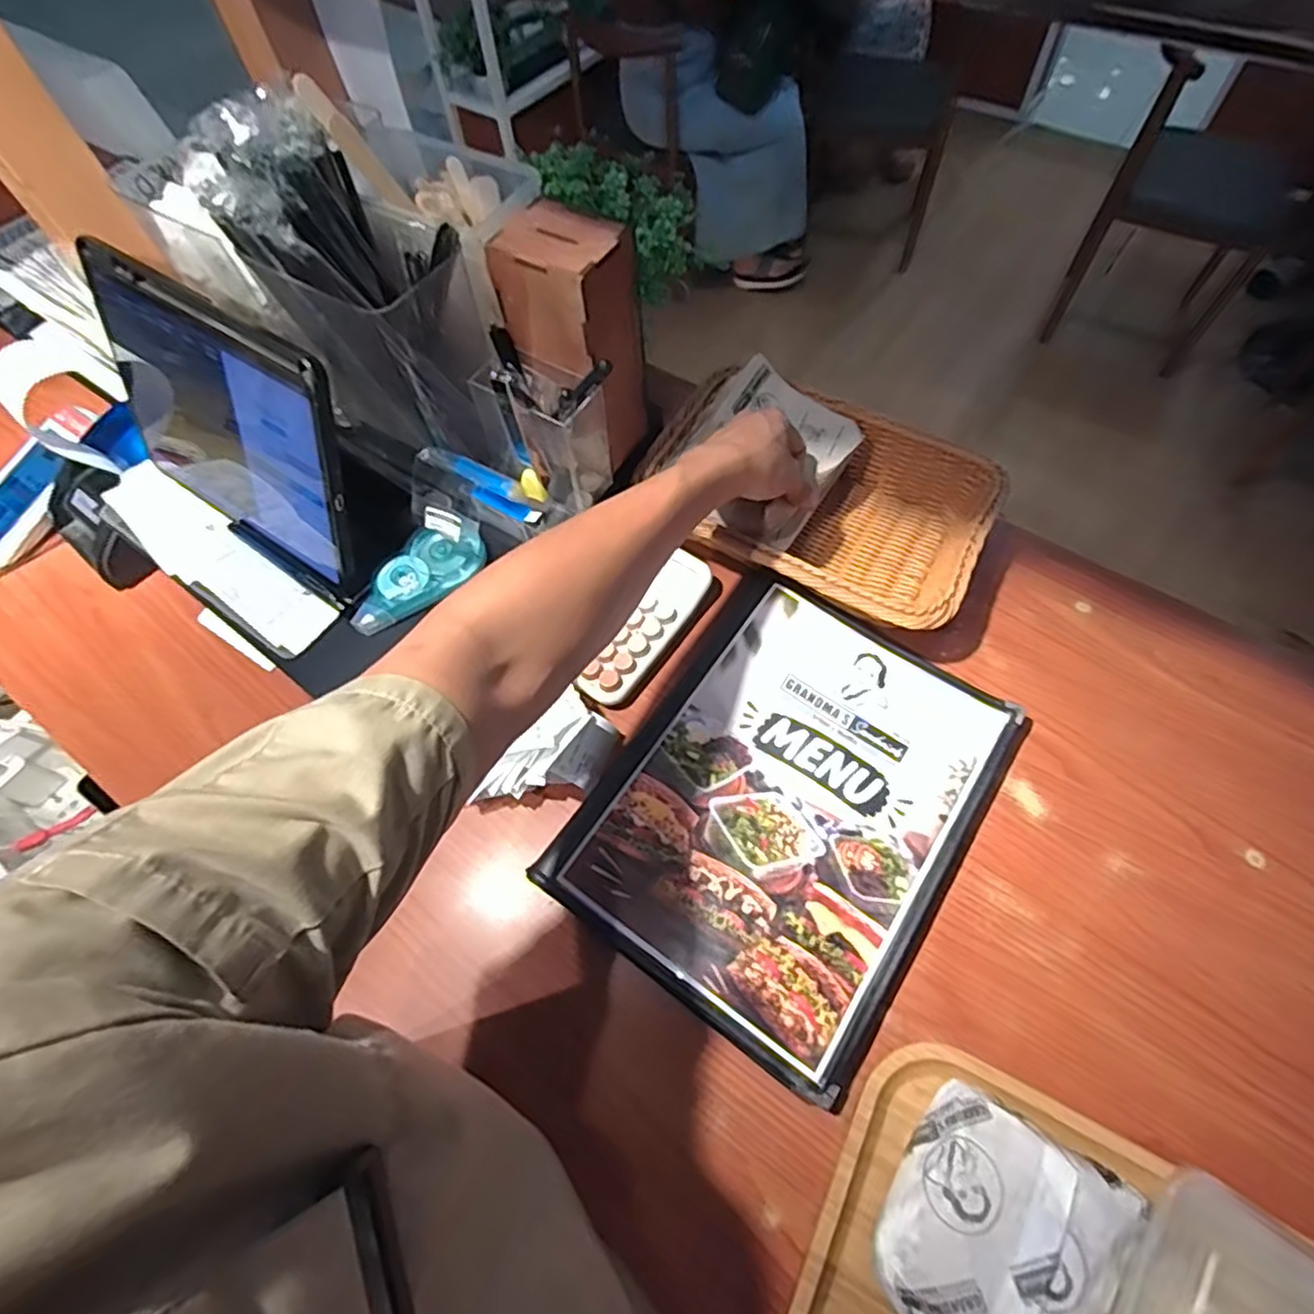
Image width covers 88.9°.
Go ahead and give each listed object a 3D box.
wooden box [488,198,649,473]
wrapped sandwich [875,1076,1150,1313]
[{"bbox_3d":[-0.058,-0.229,0.494,0.086,0.162,0.066,25,66,15],"label":"wooden box"},{"bbox_3d":[0.184,0.315,0.366,0.102,0.046,0.115,31,68,17],"label":"wrapped sandwich"}]

